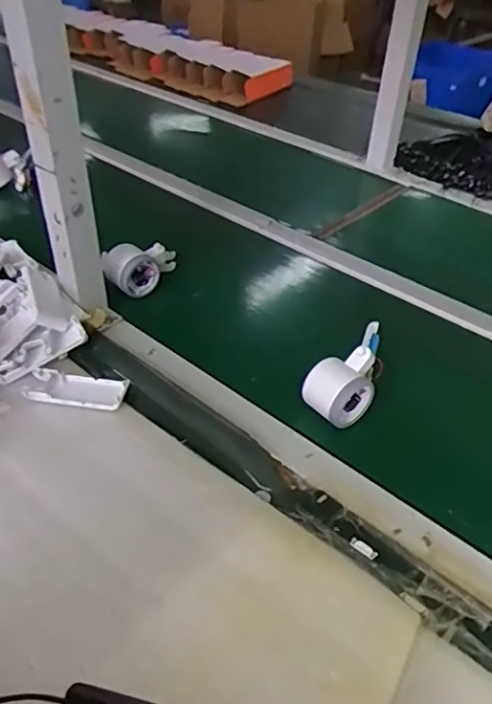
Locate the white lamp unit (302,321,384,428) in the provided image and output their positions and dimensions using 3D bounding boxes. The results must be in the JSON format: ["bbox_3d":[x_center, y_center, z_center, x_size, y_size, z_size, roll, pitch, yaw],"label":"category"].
[{"bbox_3d":[0.126,0.015,0.619,0.057,0.064,0.157,30,47,27],"label":"white lamp unit"}]

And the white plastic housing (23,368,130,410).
[{"bbox_3d":[-0.177,0.038,0.593,0.104,0.011,0.043,5,41,3],"label":"white plastic housing"}]

